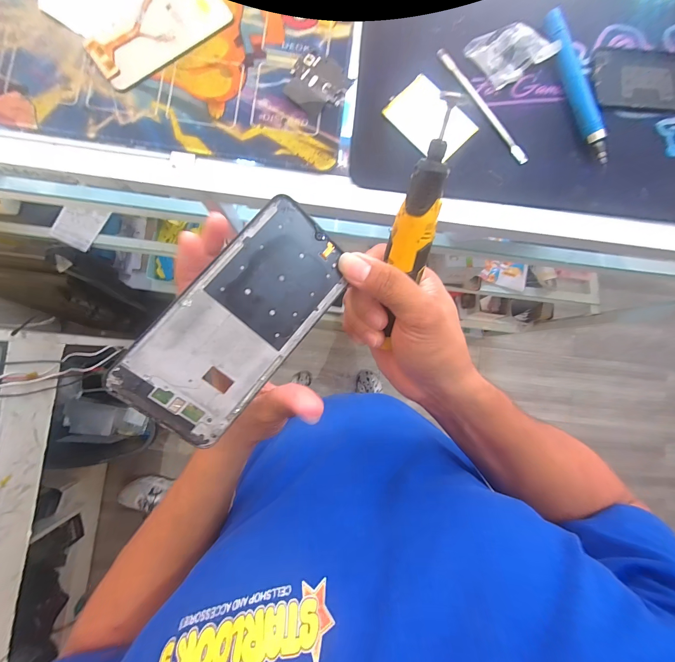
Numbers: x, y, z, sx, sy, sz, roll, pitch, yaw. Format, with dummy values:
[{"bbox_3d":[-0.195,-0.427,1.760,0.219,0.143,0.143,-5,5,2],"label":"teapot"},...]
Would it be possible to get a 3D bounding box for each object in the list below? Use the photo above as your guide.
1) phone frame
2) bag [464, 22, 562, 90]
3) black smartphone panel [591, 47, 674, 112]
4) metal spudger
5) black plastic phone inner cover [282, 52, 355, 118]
[{"bbox_3d":[-0.060,-0.007,0.194,0.072,0.004,0.155,42,81,-18],"label":"phone frame"},{"bbox_3d":[0.202,-0.326,0.354,0.083,0.014,0.064,-31,87,-6],"label":"bag"},{"bbox_3d":[0.393,-0.306,0.370,0.171,0.013,0.075,2,84,-3],"label":"black smartphone panel"},{"bbox_3d":[0.168,-0.260,0.354,0.010,0.005,0.163,-35,87,-6],"label":"metal spudger"},{"bbox_3d":[-0.023,-0.278,0.344,0.066,0.004,0.064,37,84,1],"label":"black plastic phone inner cover"}]

